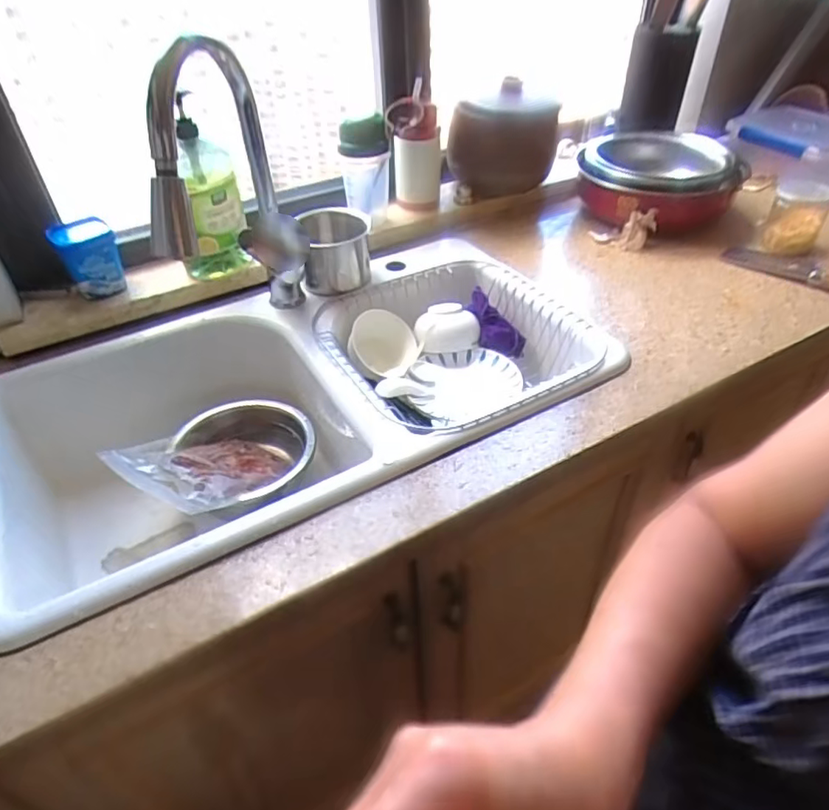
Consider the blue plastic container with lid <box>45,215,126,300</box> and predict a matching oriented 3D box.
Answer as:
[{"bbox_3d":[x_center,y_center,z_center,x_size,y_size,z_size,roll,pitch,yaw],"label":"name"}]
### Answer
[{"bbox_3d":[-0.484,-0.216,0.883,0.081,0.109,0.075,-21,45,-20],"label":"blue plastic container with lid"}]

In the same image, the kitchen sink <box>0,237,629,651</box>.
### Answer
[{"bbox_3d":[-0.155,0.024,0.884,0.827,0.219,0.458,-21,45,-20],"label":"kitchen sink"}]

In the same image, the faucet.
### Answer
[{"bbox_3d":[-0.223,-0.244,0.753,0.080,0.380,0.285,7,42,10],"label":"faucet"}]

